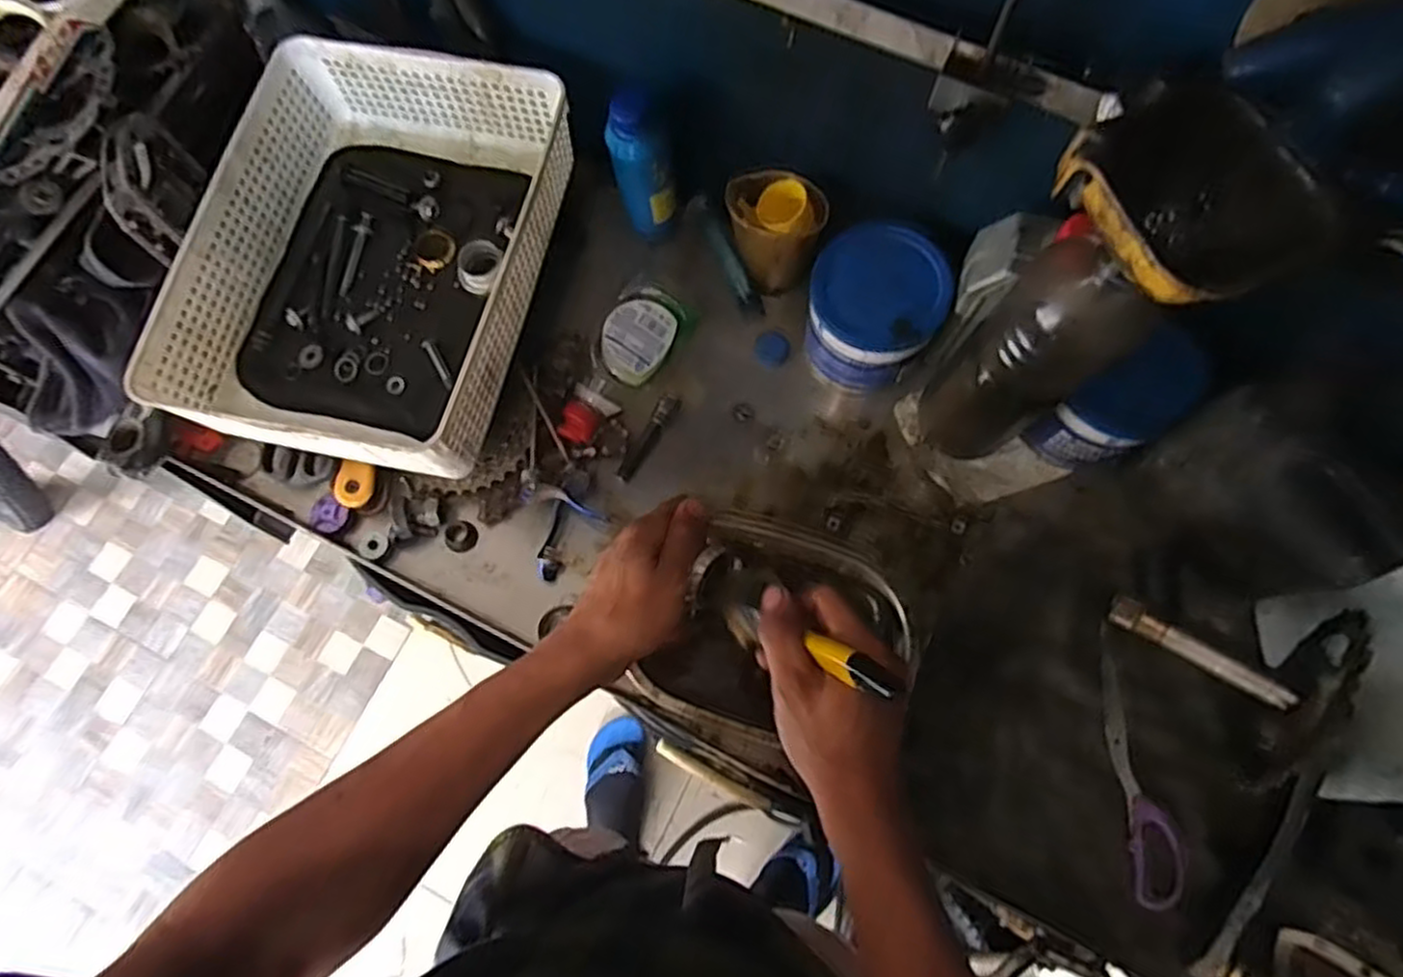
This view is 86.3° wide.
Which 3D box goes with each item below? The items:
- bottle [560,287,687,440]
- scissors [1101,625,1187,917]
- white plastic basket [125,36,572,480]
[{"bbox_3d":[-0.074,-0.106,0.632,0.061,0.039,0.150,36,77,12],"label":"bottle"},{"bbox_3d":[0.318,0.197,0.543,0.035,0.014,0.189,0,73,2],"label":"scissors"},{"bbox_3d":[-0.258,-0.183,0.600,0.245,0.092,0.326,12,74,6],"label":"white plastic basket"}]

